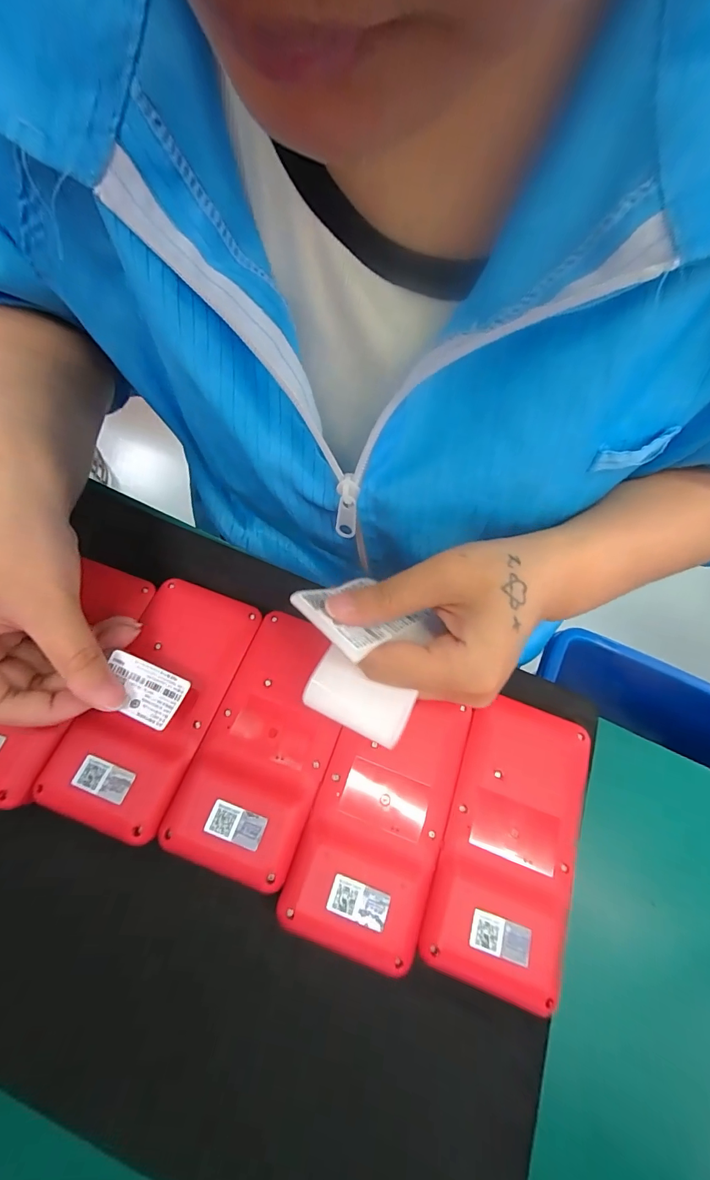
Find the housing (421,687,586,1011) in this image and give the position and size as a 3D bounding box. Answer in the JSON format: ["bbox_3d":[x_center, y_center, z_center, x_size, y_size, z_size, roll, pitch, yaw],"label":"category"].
[{"bbox_3d":[0.075,0.113,0.196,0.060,0.018,0.118,21,66,4],"label":"housing"}]

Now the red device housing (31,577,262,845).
[{"bbox_3d":[-0.100,0.052,0.210,0.059,0.015,0.120,19,66,3],"label":"red device housing"}]

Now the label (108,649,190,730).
[{"bbox_3d":[-0.100,0.047,0.196,0.037,0.004,0.025,24,66,1],"label":"label"}]

